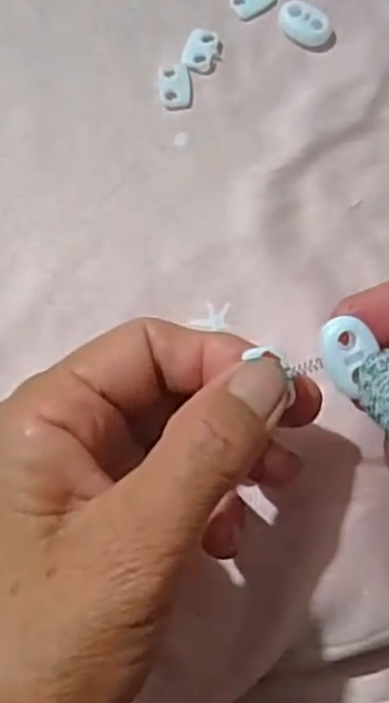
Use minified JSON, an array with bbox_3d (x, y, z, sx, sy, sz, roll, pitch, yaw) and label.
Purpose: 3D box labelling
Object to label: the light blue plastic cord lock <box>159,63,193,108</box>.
[{"bbox_3d":[-0.007,-0.106,0.264,0.012,0.004,0.019,-5,76,-1],"label":"light blue plastic cord lock"}]

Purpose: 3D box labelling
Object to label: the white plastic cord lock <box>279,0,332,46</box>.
[{"bbox_3d":[0.044,-0.132,0.270,0.022,0.006,0.013,37,79,9],"label":"white plastic cord lock"}]

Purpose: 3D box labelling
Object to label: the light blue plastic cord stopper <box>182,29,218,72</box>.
[{"bbox_3d":[0.003,-0.122,0.268,0.012,0.004,0.018,15,77,4],"label":"light blue plastic cord stopper"}]

